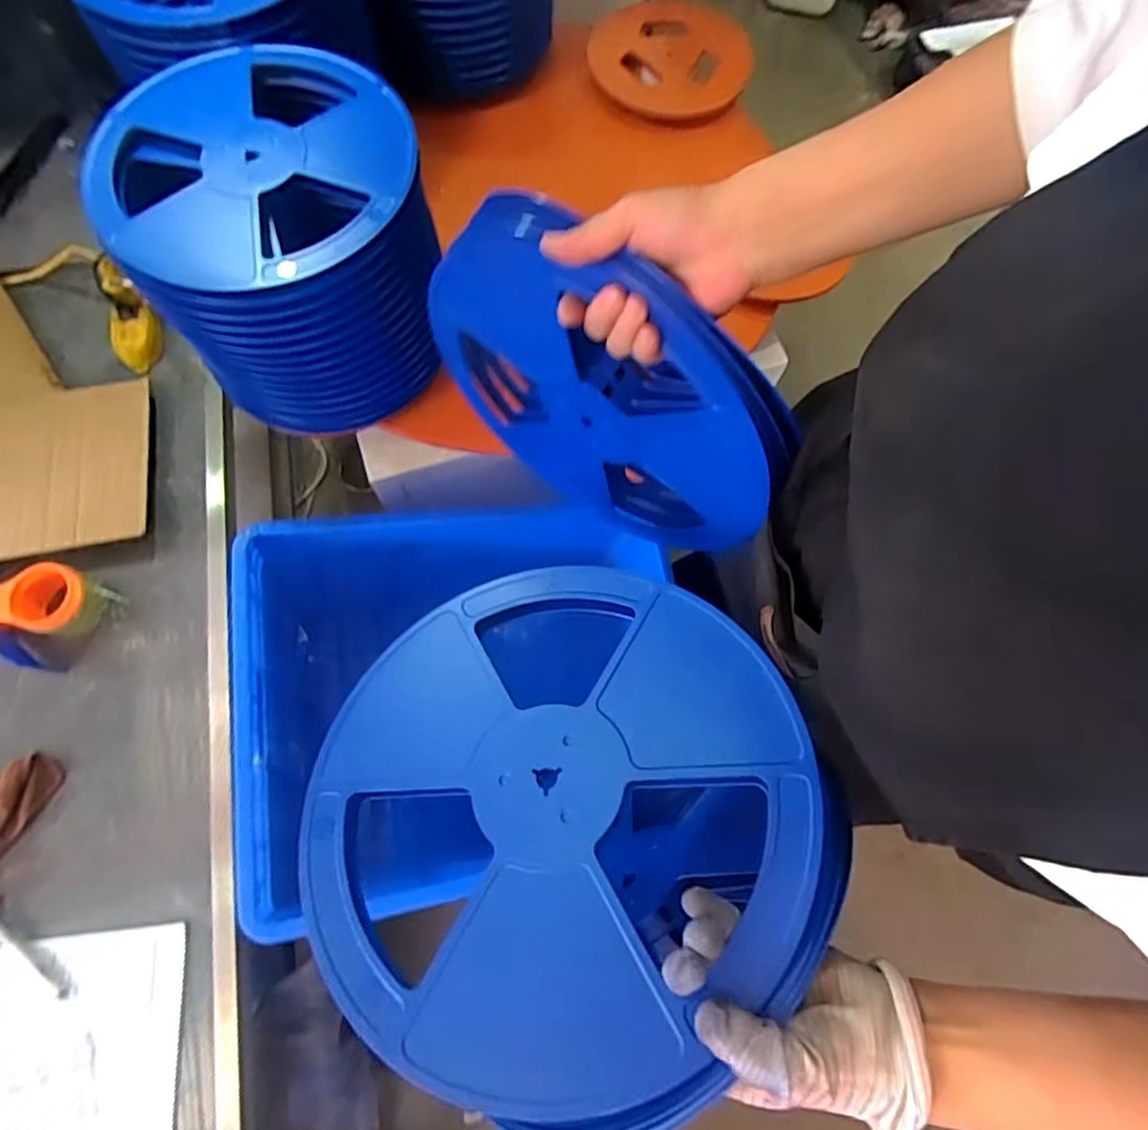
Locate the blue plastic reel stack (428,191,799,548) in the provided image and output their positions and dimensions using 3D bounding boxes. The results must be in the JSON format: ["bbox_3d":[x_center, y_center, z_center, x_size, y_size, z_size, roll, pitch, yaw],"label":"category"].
[{"bbox_3d":[0.026,-0.127,0.537,0.317,0.322,0.055,35,74,9],"label":"blue plastic reel stack"}]

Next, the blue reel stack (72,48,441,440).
[{"bbox_3d":[-0.329,-0.390,0.756,0.311,0.246,0.355,-11,73,-5],"label":"blue reel stack"}]

